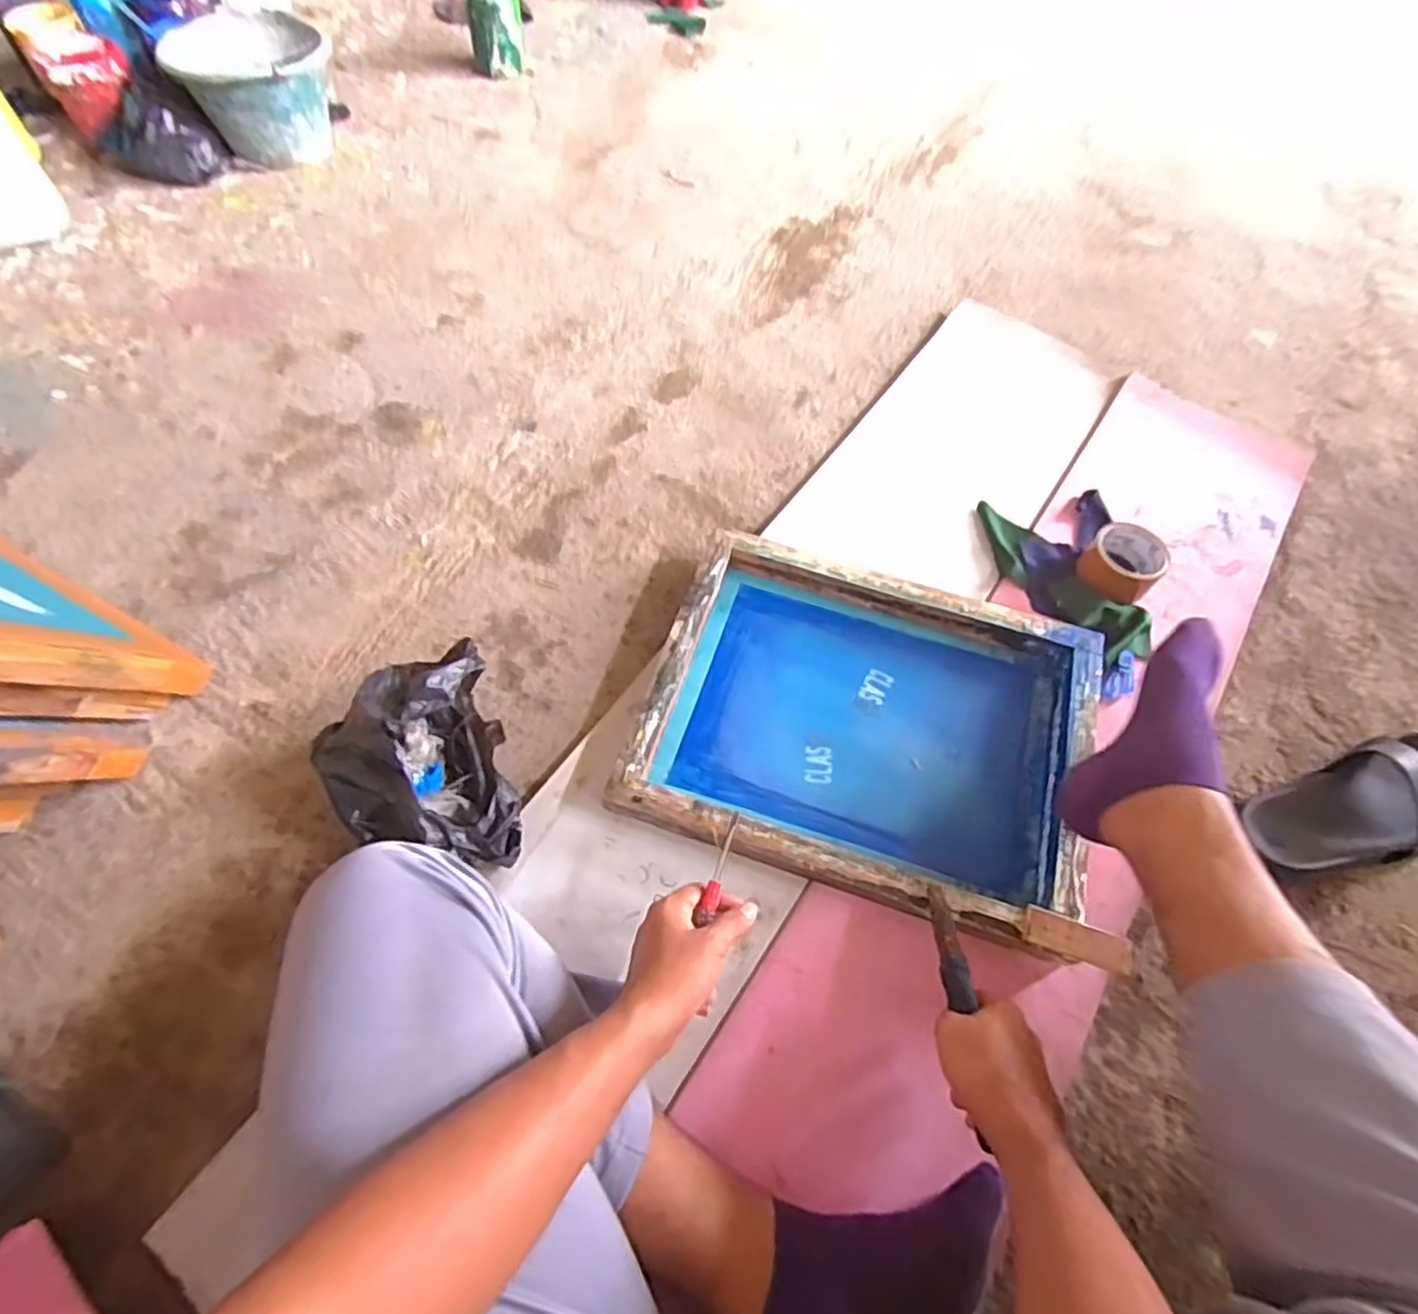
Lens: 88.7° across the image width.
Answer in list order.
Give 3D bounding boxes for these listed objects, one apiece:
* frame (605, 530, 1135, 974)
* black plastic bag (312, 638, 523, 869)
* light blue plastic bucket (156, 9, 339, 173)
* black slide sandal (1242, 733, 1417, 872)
[{"bbox_3d":[0.174,0.071,0.781,0.465,0.052,0.358,17,63,7],"label":"frame"},{"bbox_3d":[-0.279,0.108,0.691,0.157,0.129,0.193,-15,64,-10],"label":"black plastic bag"},{"bbox_3d":[-0.771,-0.978,1.265,0.249,0.161,0.203,-19,63,-13],"label":"light blue plastic bucket"},{"bbox_3d":[0.679,0.158,0.749,0.269,0.057,0.108,-19,64,-12],"label":"black slide sandal"}]

